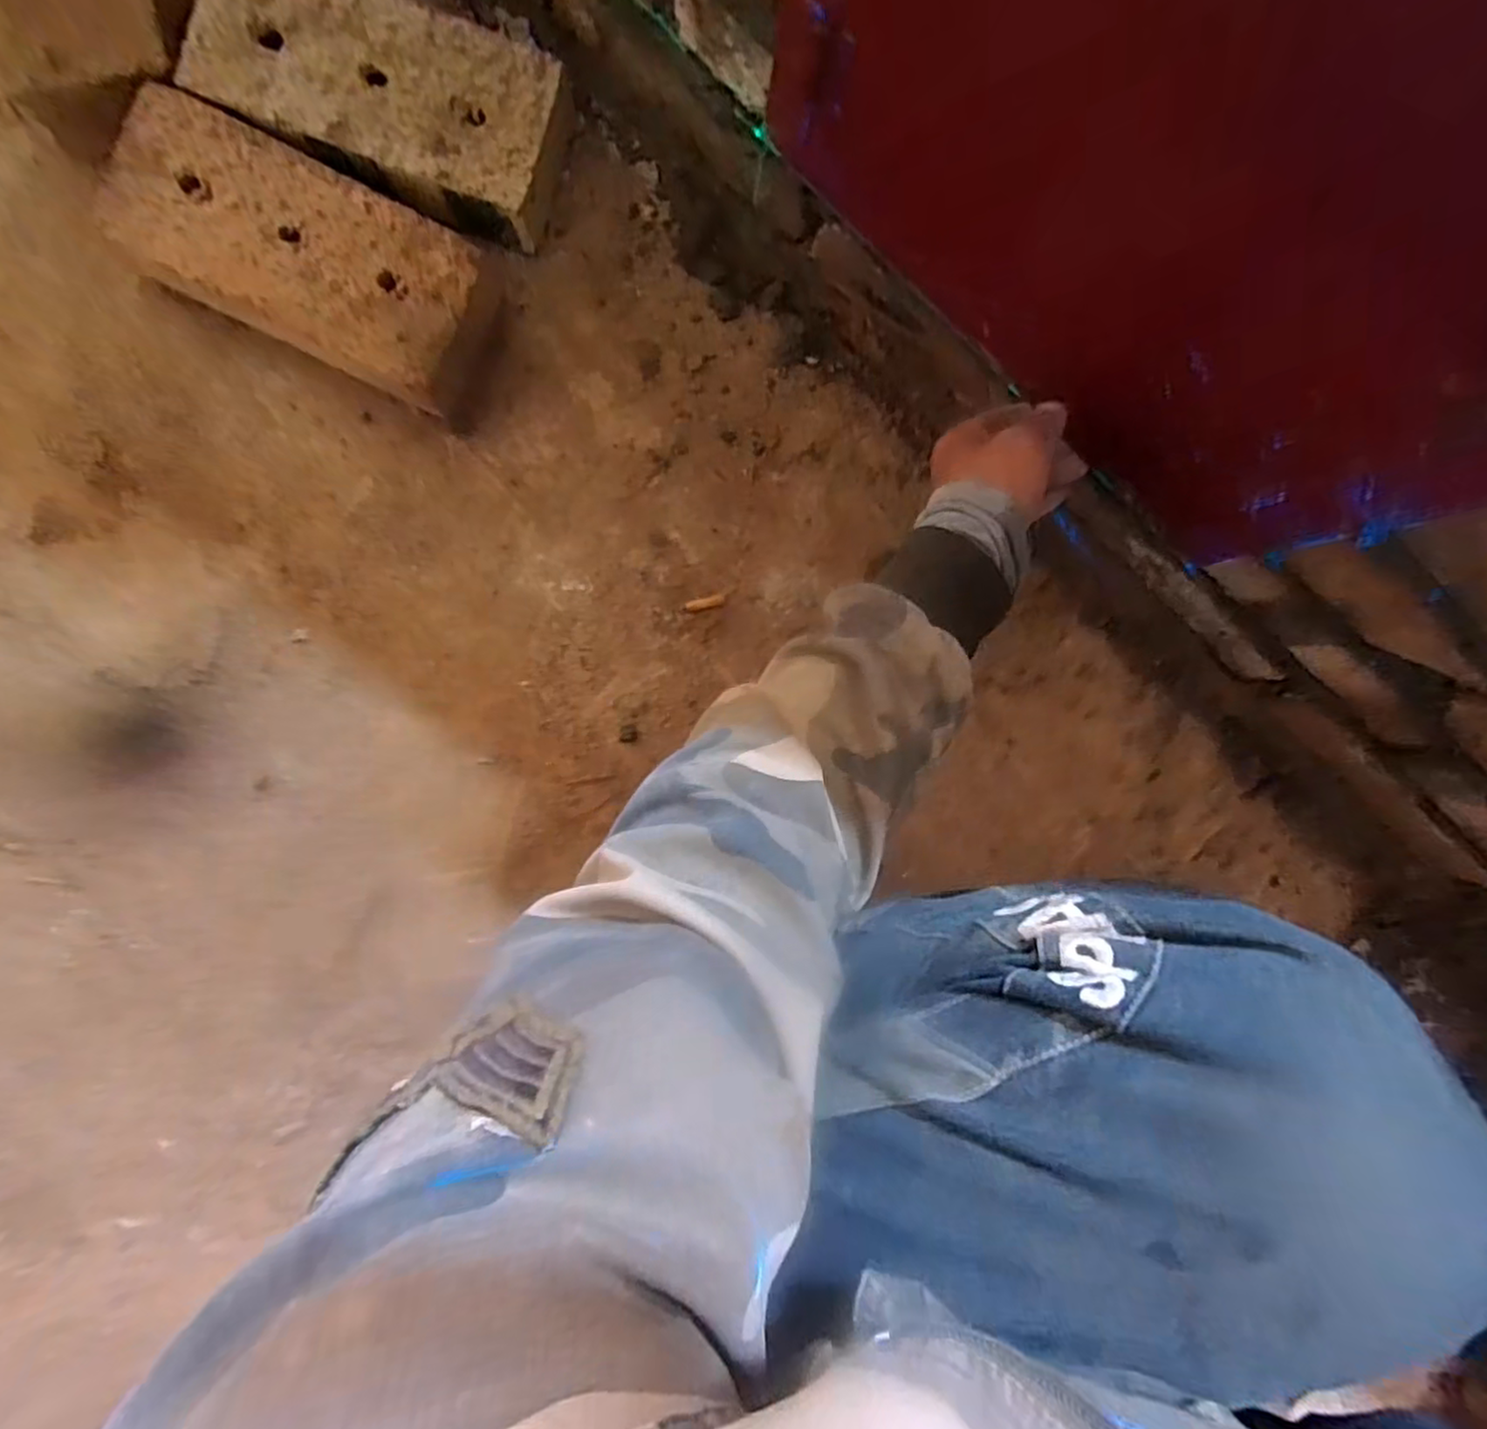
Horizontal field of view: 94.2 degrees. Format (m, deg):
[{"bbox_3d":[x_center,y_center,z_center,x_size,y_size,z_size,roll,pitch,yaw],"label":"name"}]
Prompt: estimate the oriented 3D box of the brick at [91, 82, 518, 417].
[{"bbox_3d":[-0.297,-0.310,0.481,0.239,0.057,0.117,21,93,-6],"label":"brick"}]

